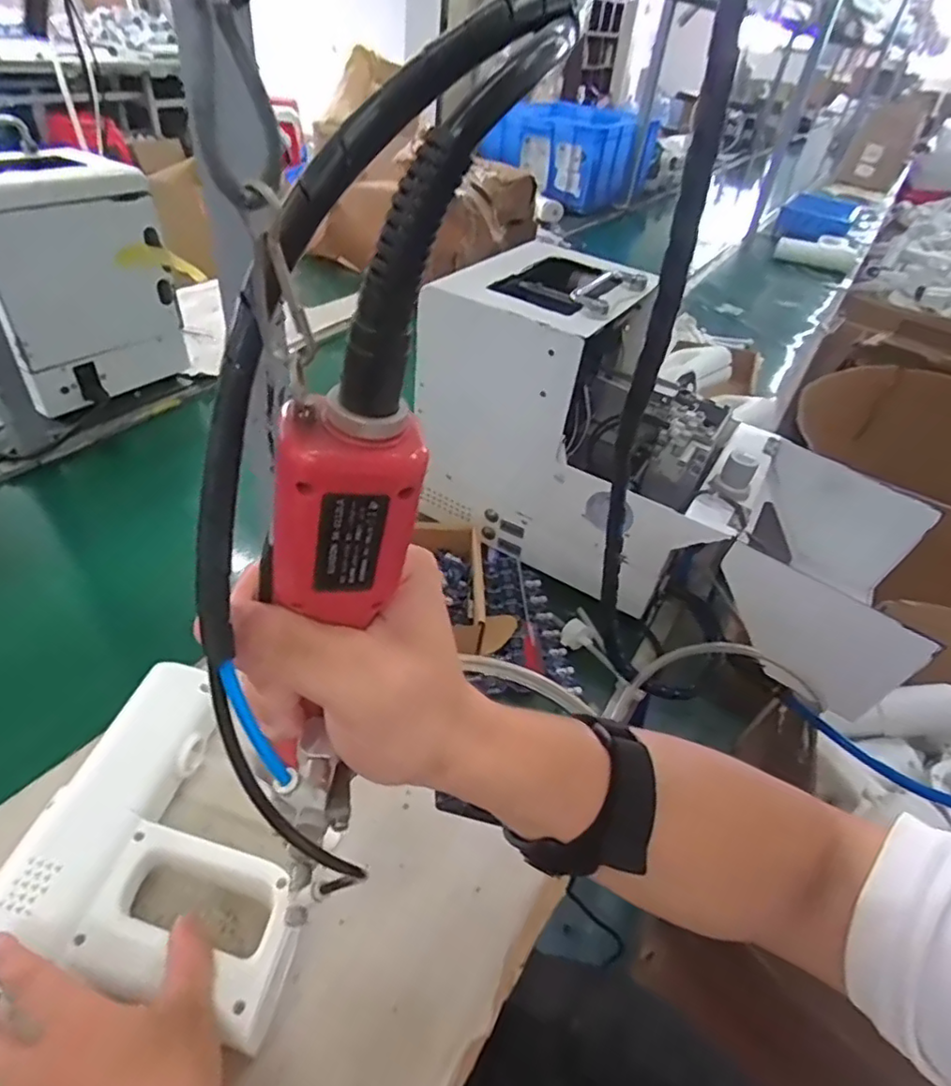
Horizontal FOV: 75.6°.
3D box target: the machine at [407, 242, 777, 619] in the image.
[{"bbox_3d":[0.127,-0.126,0.651,0.327,0.264,0.214,24,44,18],"label":"machine"}]

